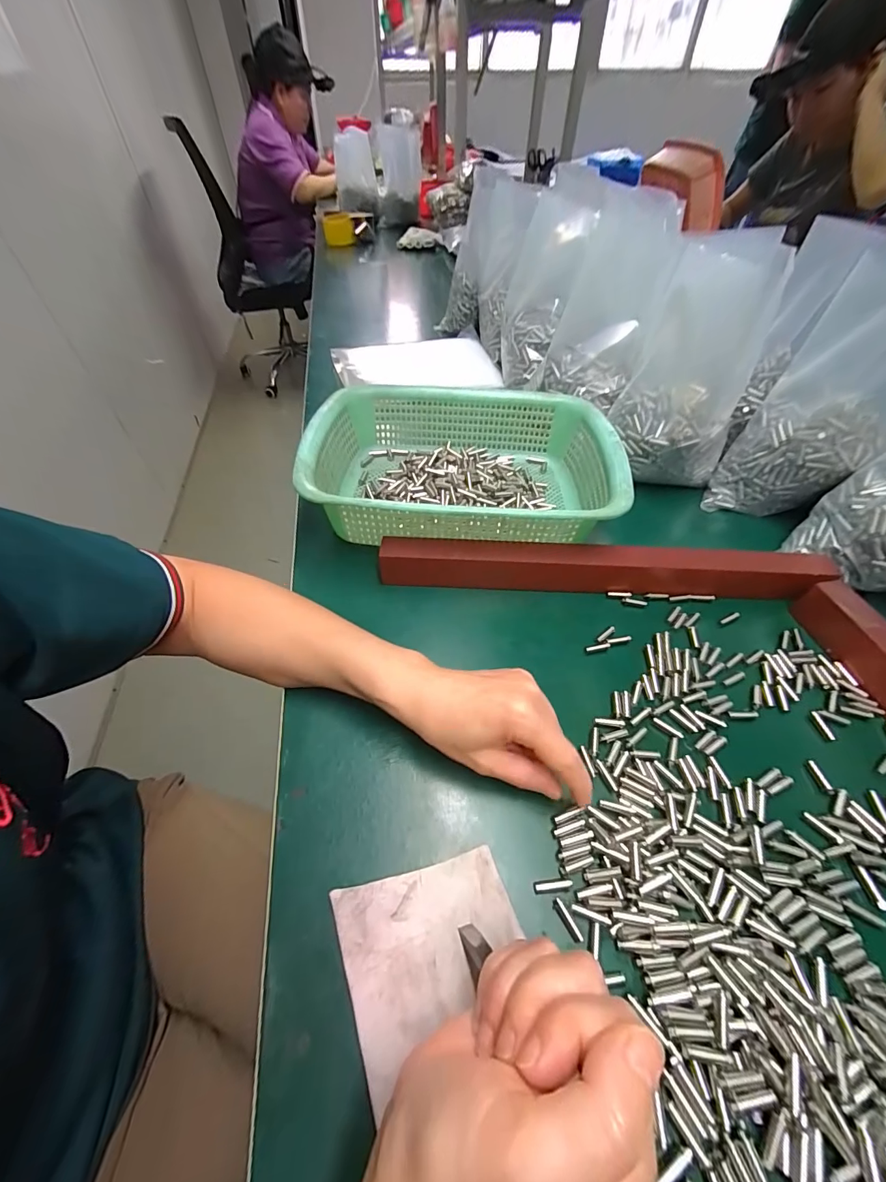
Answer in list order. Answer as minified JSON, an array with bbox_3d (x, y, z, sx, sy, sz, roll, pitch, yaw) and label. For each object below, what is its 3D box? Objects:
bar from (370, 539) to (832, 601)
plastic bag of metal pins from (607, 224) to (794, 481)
[{"bbox_3d":[0.138,-0.022,0.380,0.383,0.035,0.029,2,50,1],"label":"bar"},{"bbox_3d":[0.261,-0.223,0.443,0.125,0.198,0.109,23,54,17],"label":"plastic bag of metal pins"}]

